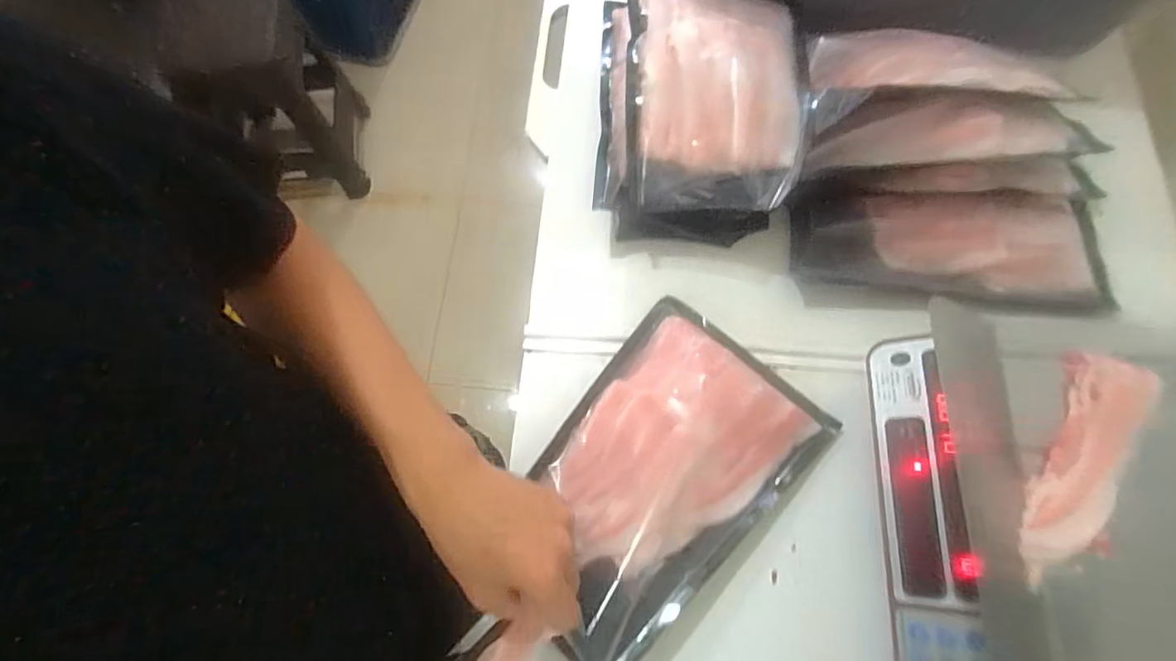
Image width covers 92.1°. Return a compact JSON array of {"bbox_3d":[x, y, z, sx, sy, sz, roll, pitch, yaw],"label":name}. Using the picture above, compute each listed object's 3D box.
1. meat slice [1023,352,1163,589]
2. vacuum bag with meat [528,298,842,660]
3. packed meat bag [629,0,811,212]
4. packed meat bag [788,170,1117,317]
[{"bbox_3d":[0.334,0.086,0.387,0.051,0.017,0.176,36,75,12],"label":"meat slice"},{"bbox_3d":[0.058,0.125,0.488,0.181,0.026,0.288,41,76,13],"label":"vacuum bag with meat"},{"bbox_3d":[0.127,-0.256,0.567,0.173,0.053,0.289,2,71,1],"label":"packed meat bag"},{"bbox_3d":[0.342,-0.084,0.547,0.302,0.030,0.101,6,94,-1],"label":"packed meat bag"}]

